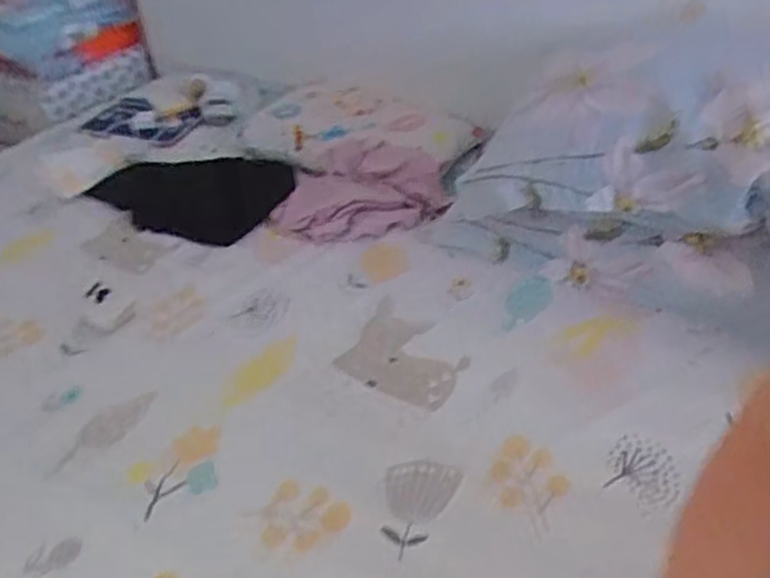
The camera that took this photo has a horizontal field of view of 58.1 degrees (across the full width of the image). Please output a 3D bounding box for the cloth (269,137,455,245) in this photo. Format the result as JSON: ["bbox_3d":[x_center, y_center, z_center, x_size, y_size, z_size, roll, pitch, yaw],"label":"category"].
[{"bbox_3d":[-0.041,-0.173,1.210,0.294,0.095,0.219,-2,38,1],"label":"cloth"}]

